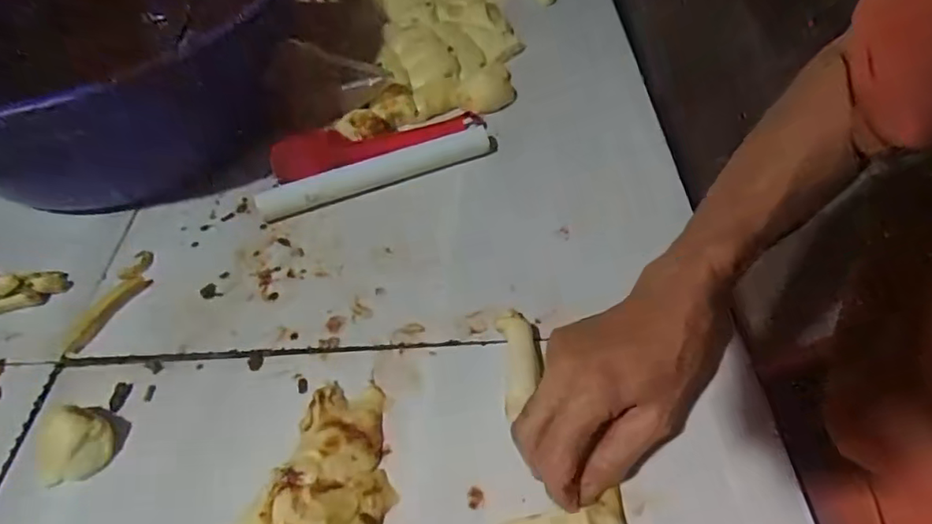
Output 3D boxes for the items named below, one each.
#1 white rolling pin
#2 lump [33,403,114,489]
[{"bbox_3d":[-0.077,-0.083,0.506,0.218,0.024,0.028,-22,52,-14],"label":"white rolling pin"},{"bbox_3d":[-0.254,0.117,0.356,0.040,0.030,0.045,17,53,18],"label":"lump"}]

